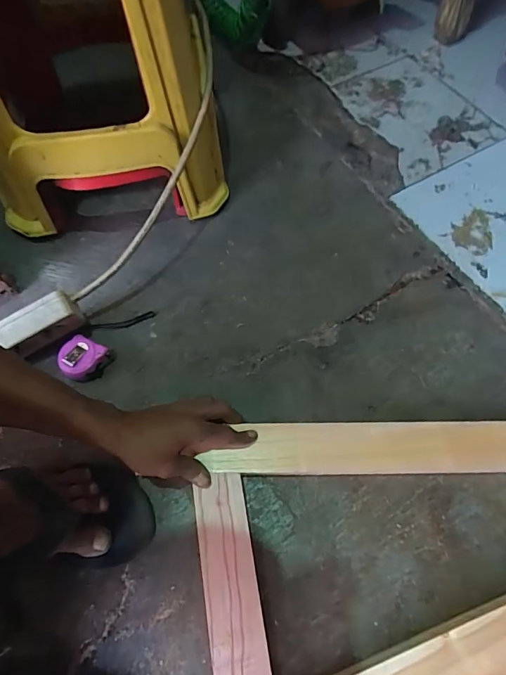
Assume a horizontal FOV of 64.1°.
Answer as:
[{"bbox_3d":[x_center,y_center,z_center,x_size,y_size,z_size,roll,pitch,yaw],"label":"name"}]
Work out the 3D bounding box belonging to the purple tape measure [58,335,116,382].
[{"bbox_3d":[-0.230,0.032,0.553,0.053,0.036,0.056,0,65,1],"label":"purple tape measure"}]

